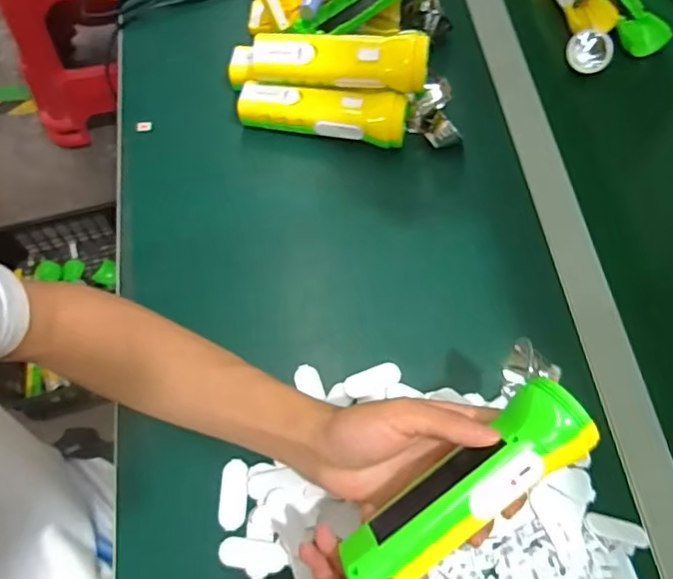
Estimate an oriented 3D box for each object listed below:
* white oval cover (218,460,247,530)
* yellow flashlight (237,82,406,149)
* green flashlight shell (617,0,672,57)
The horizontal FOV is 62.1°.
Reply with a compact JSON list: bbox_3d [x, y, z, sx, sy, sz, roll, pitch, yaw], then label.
[{"bbox_3d":[-0.079,0.157,0.429,0.022,0.004,0.050,1,66,-2],"label":"white oval cover"},{"bbox_3d":[-0.015,-0.169,0.548,0.164,0.045,0.042,8,67,6],"label":"yellow flashlight"},{"bbox_3d":[0.326,-0.340,0.653,0.053,0.022,0.167,-17,68,-10],"label":"green flashlight shell"}]

